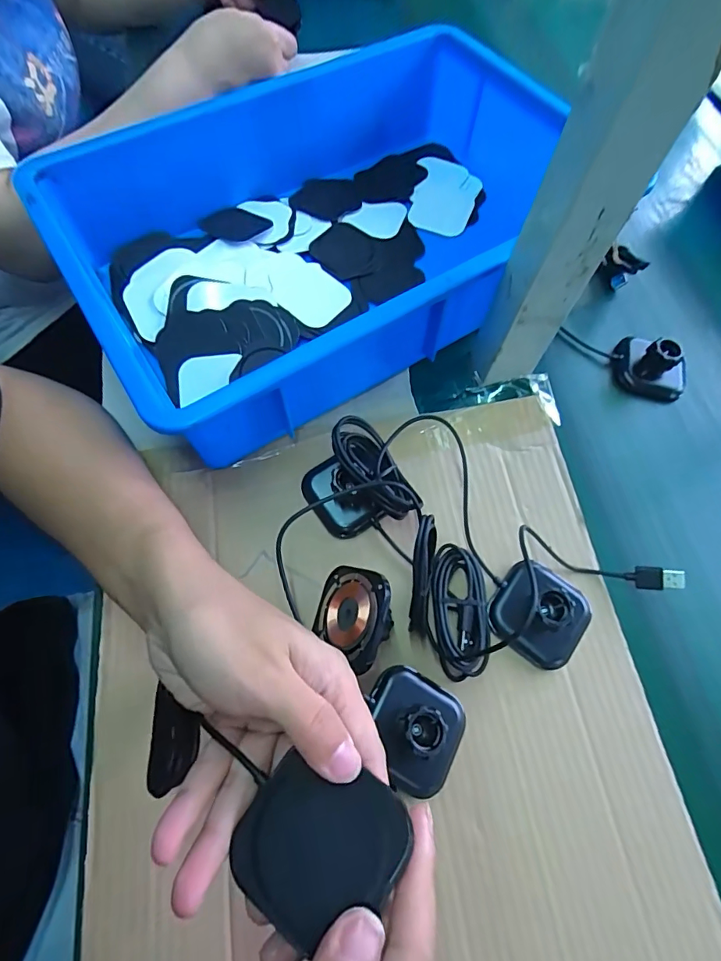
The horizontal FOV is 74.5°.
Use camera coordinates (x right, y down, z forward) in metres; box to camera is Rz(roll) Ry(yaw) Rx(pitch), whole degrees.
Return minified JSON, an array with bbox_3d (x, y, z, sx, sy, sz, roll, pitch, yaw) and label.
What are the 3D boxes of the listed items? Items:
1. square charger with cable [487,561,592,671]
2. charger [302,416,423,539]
[{"bbox_3d":[0.119,0.084,0.307,0.060,0.027,0.059,34,70,11],"label":"square charger with cable"},{"bbox_3d":[-0.003,0.003,0.331,0.063,0.048,0.071,-30,71,-14],"label":"charger"}]

